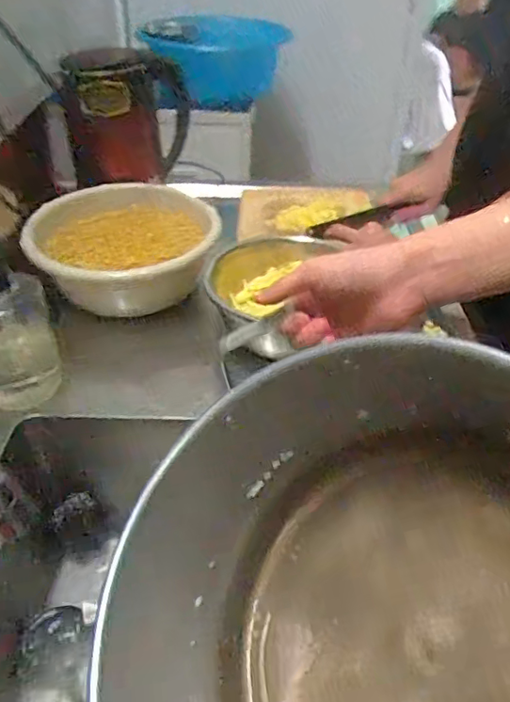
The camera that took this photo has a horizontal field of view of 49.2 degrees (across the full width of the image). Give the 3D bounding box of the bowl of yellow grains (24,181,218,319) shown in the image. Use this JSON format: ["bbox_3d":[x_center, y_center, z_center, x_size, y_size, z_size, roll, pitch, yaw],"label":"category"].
[{"bbox_3d":[-0.189,-0.148,0.820,0.255,0.098,0.241,1,39,-1],"label":"bowl of yellow grains"}]

